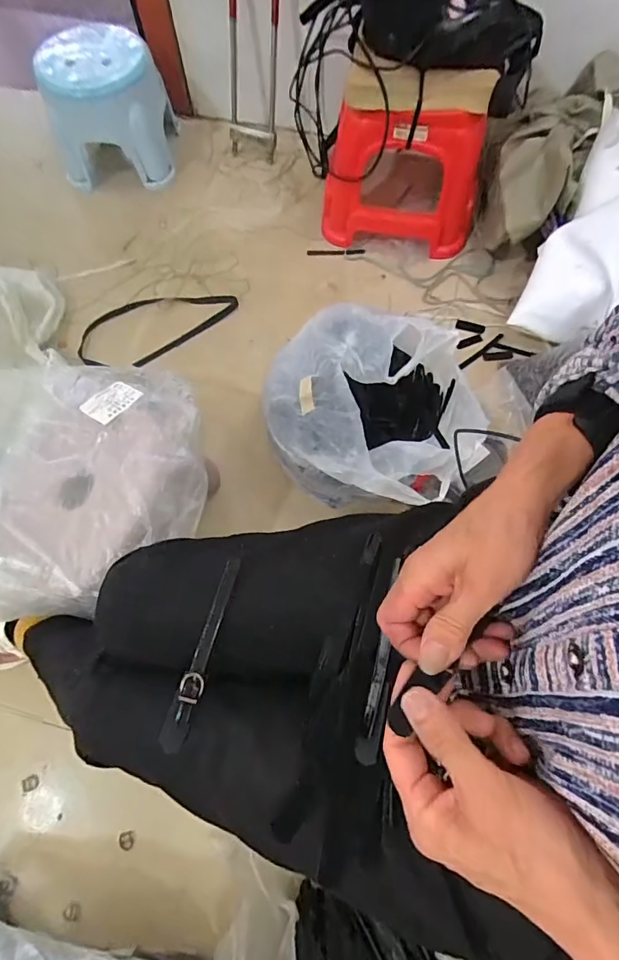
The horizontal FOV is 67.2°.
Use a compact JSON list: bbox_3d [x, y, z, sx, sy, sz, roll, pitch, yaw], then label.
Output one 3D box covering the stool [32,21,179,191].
[{"bbox_3d":[-0.438,-0.818,1.026,0.245,0.211,0.218,1,69,0],"label":"stool"}]

